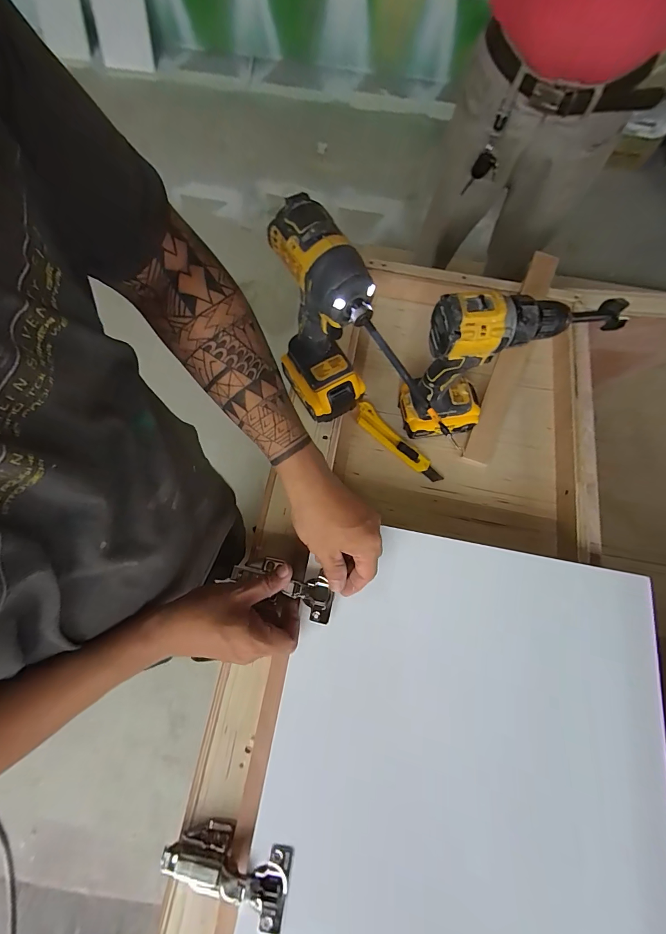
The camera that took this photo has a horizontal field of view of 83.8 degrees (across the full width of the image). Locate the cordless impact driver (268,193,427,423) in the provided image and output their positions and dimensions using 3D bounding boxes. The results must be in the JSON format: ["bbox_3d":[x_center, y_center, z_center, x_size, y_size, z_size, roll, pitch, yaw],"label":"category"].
[{"bbox_3d":[0.006,-0.123,0.420,0.067,0.238,0.180,-34,75,-13],"label":"cordless impact driver"}]

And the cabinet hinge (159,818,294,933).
[{"bbox_3d":[-0.105,0.392,0.361,0.125,0.039,0.060,10,71,2],"label":"cabinet hinge"}]

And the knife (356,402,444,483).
[{"bbox_3d":[0.098,-0.036,0.583,0.034,0.019,0.167,-40,76,-14],"label":"knife"}]

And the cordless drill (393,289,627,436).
[{"bbox_3d":[0.215,-0.132,0.490,0.216,0.240,0.073,-11,71,-5],"label":"cordless drill"}]

